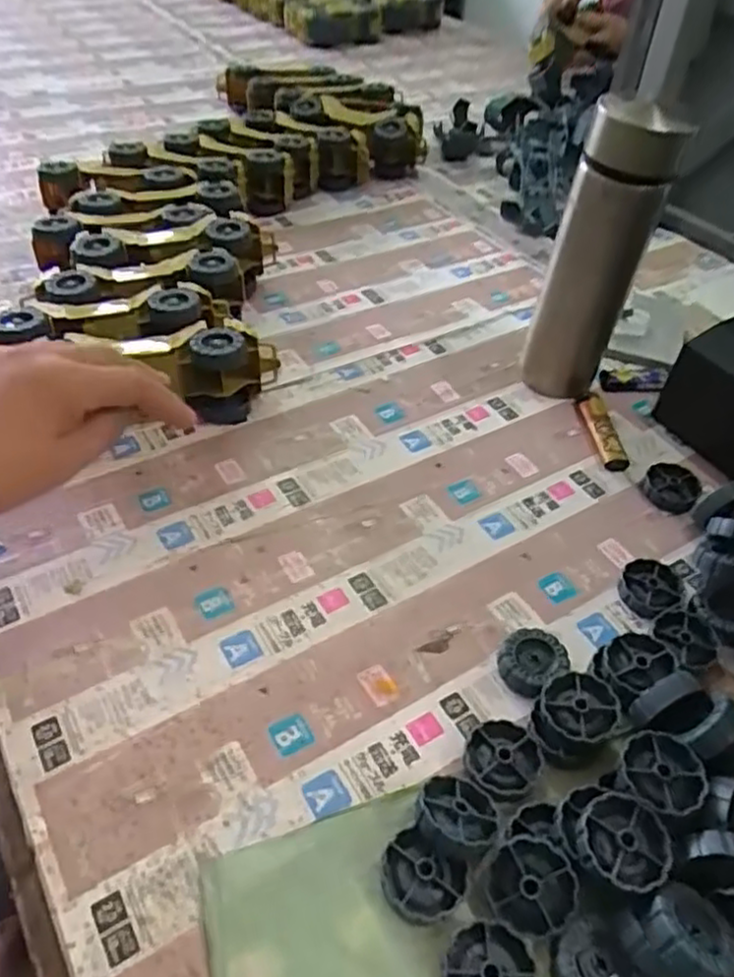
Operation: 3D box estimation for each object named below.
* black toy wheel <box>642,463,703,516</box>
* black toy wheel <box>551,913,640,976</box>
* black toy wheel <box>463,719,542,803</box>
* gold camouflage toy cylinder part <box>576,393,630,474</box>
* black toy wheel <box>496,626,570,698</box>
[{"bbox_3d":[0.218,0.000,0.510,0.038,0.014,0.037,3,45,-3],"label":"black toy wheel"},{"bbox_3d":[0.095,0.203,0.299,0.032,0.015,0.036,-13,47,-18],"label":"black toy wheel"},{"bbox_3d":[0.069,0.140,0.365,0.038,0.011,0.041,3,45,-3],"label":"black toy wheel"},{"bbox_3d":[0.180,-0.044,0.545,0.017,0.017,0.074,-1,45,-6],"label":"gold camouflage toy cylinder part"},{"bbox_3d":[0.094,0.097,0.402,0.037,0.018,0.035,3,45,-3],"label":"black toy wheel"}]

